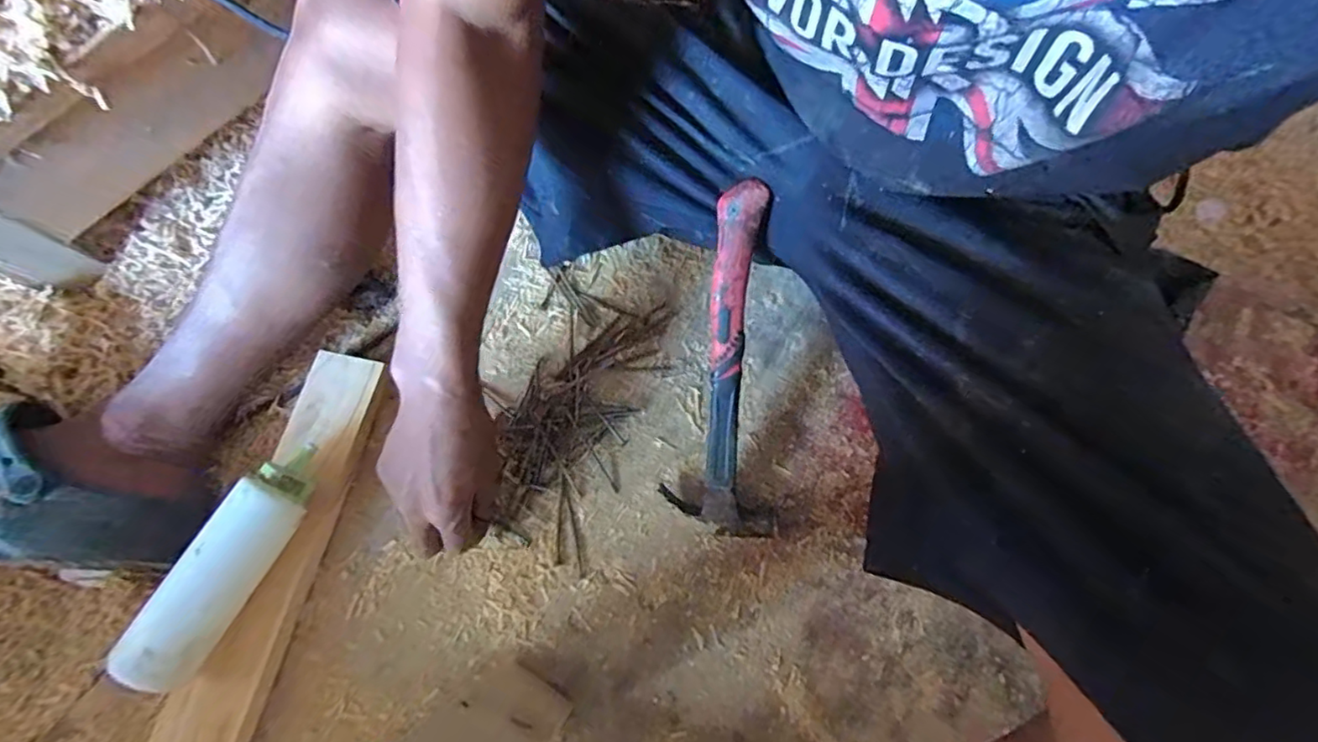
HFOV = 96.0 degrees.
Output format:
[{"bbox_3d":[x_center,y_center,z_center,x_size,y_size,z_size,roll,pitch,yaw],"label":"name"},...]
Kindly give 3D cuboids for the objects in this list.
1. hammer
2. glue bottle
[{"bbox_3d":[0.052,-0.003,0.477,0.079,0.031,0.278,3,101,3],"label":"hammer"},{"bbox_3d":[-0.318,0.139,0.437,0.042,0.041,0.174,25,78,8],"label":"glue bottle"}]

